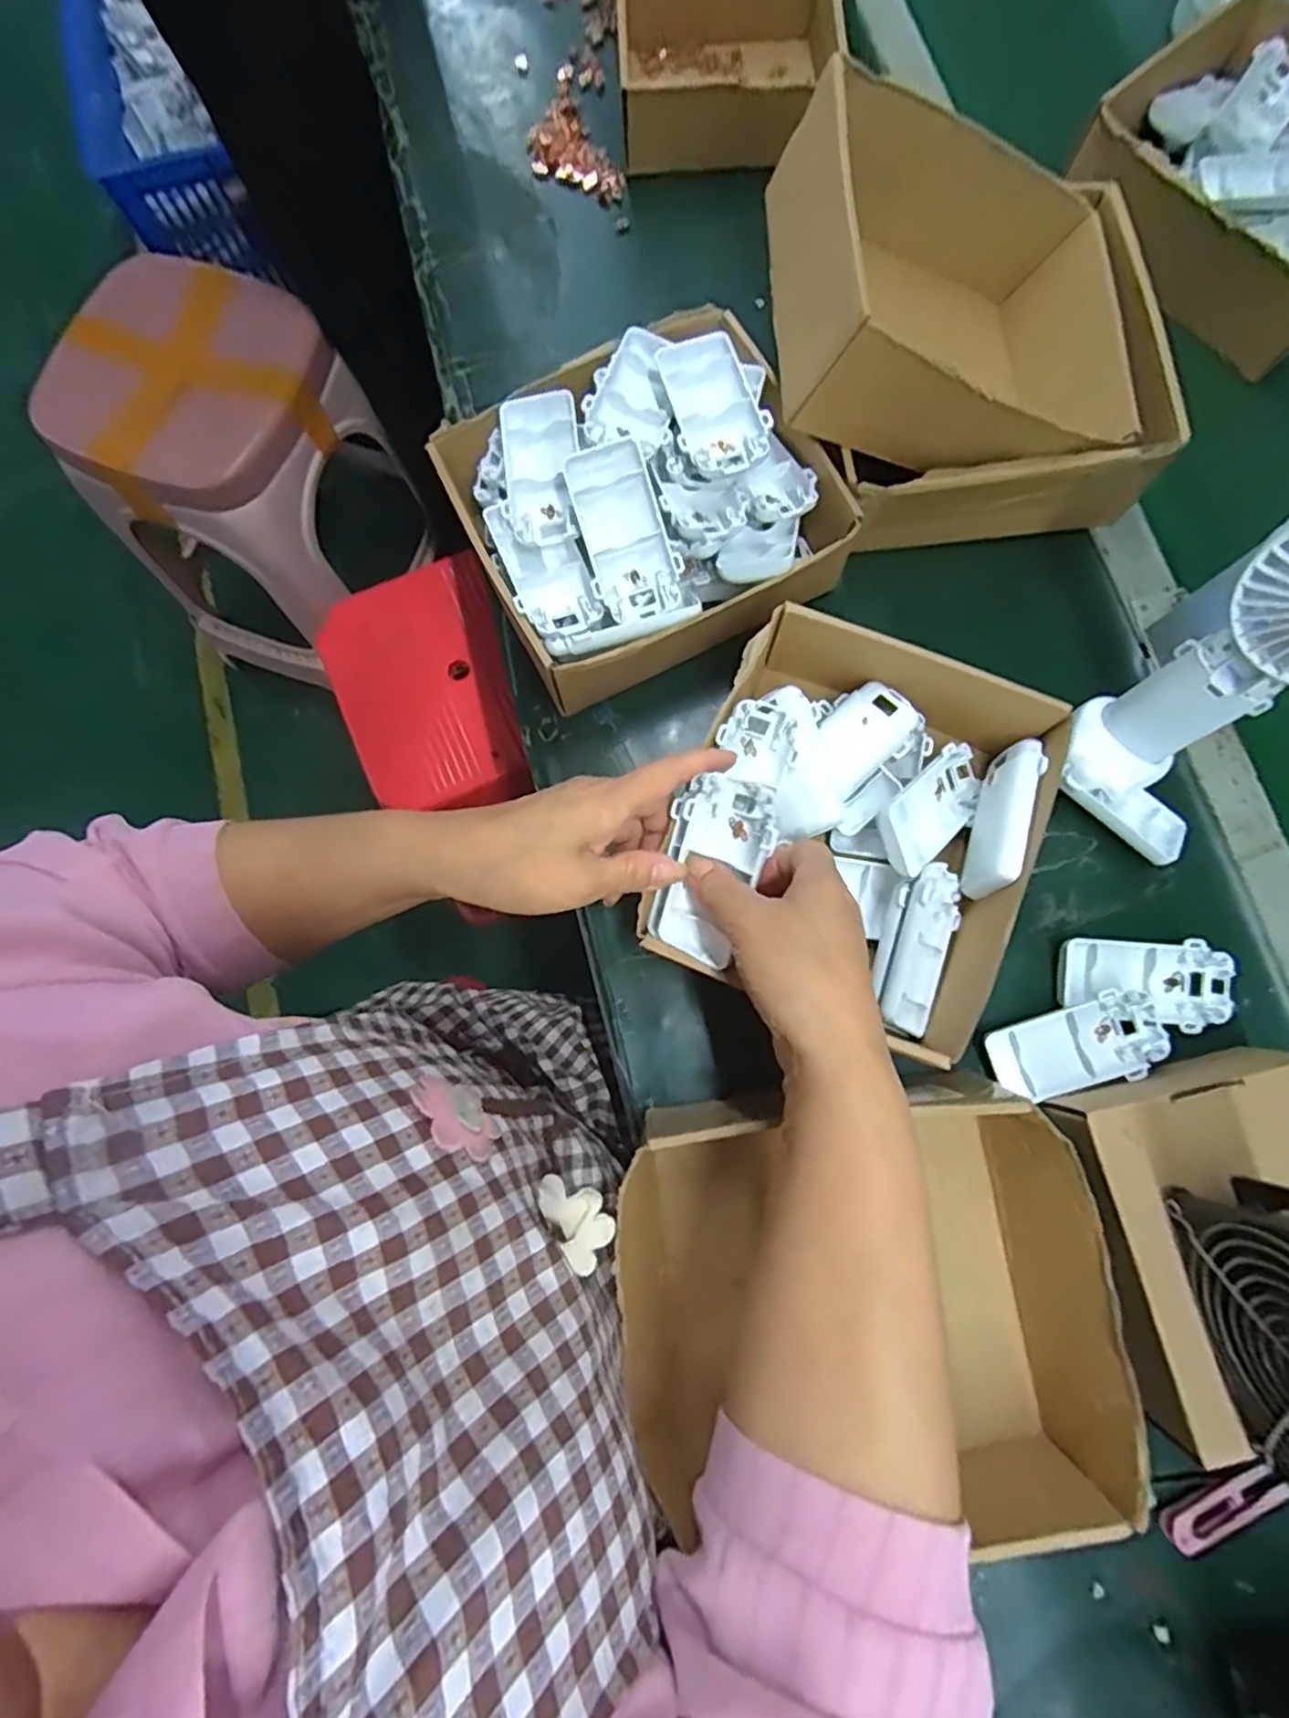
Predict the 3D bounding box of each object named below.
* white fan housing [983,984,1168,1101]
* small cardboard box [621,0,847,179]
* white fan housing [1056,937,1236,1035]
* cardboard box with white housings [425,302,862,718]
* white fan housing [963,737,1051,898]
[{"bbox_3d":[0.247,0.109,0.390,0.100,0.020,0.047,-20,79,-3],"label":"white fan housing"},{"bbox_3d":[0.060,-0.609,0.520,0.156,0.055,0.133,-5,79,0],"label":"small cardboard box"},{"bbox_3d":[0.293,0.073,0.400,0.099,0.014,0.049,1,79,1],"label":"white fan housing"},{"bbox_3d":[0.002,-0.210,0.424,0.205,0.088,0.197,-28,80,-4],"label":"cardboard box with white housings"},{"bbox_3d":[0.205,-0.024,0.386,0.016,0.035,0.092,21,80,5],"label":"white fan housing"}]

